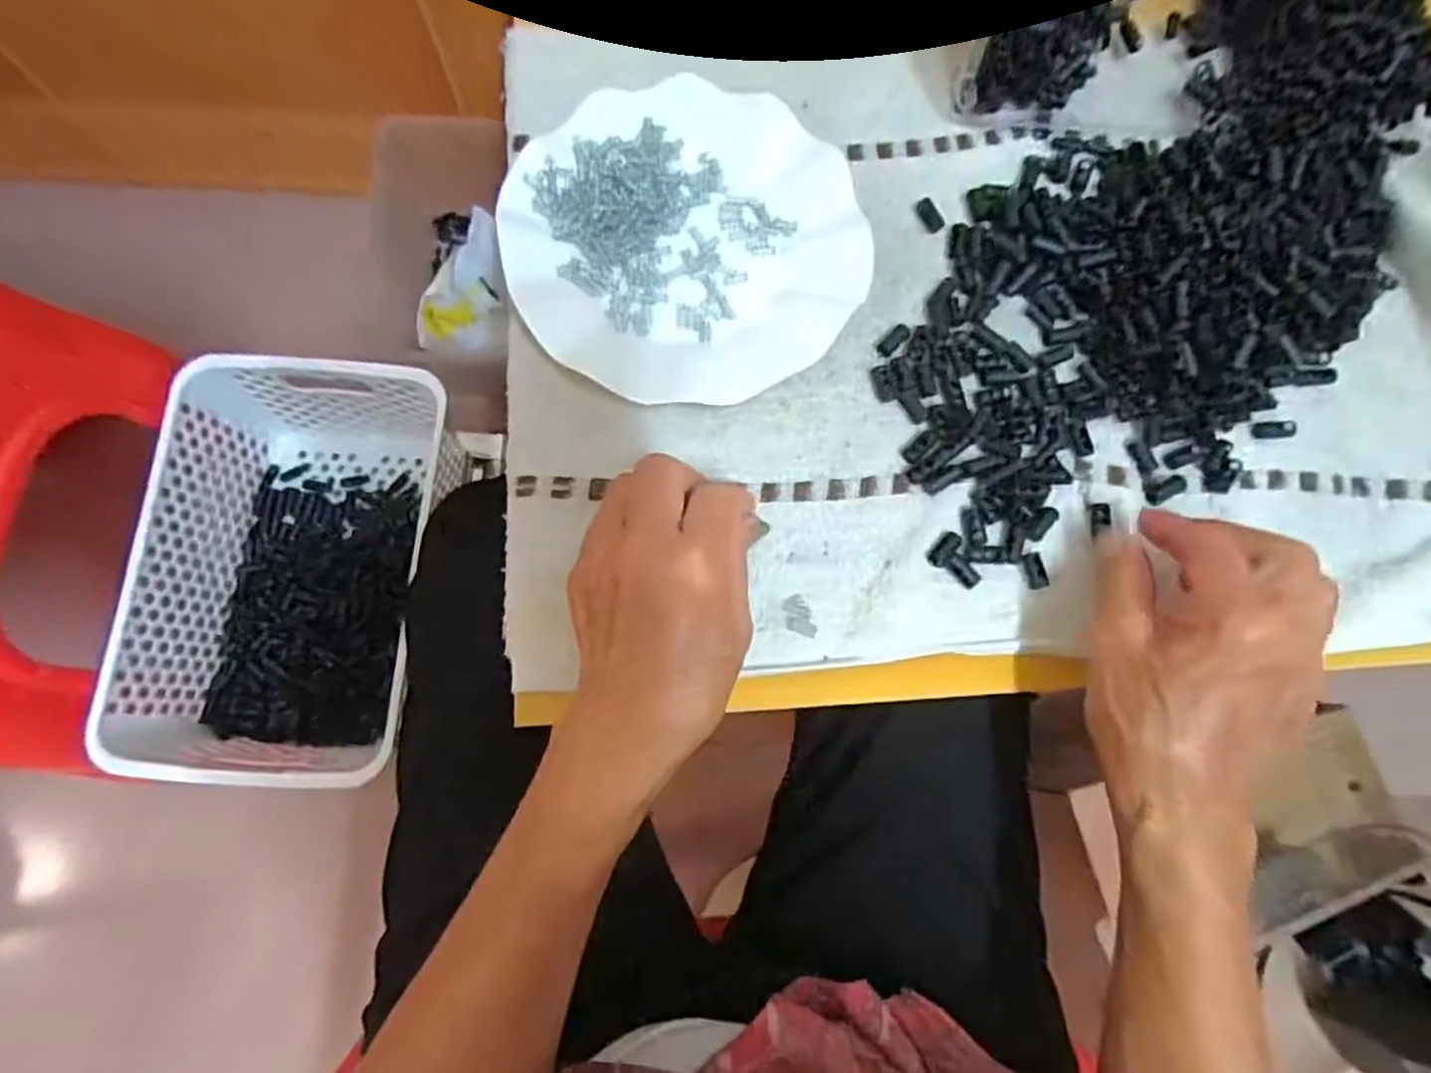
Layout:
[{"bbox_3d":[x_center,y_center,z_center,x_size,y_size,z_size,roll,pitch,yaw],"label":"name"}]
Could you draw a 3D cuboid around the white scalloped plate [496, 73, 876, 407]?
[{"bbox_3d":[-0.016,-0.155,0.382,0.177,0.025,0.174,0,78,0],"label":"white scalloped plate"}]

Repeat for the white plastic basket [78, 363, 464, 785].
[{"bbox_3d":[-0.339,0.022,0.581,0.180,0.114,0.312,9,77,-1],"label":"white plastic basket"}]

